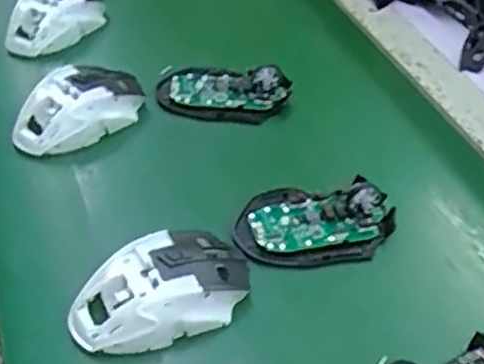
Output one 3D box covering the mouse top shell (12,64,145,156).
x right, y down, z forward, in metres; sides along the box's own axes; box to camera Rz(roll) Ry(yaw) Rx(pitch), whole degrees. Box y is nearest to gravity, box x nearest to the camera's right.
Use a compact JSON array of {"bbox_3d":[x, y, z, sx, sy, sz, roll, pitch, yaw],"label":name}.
[{"bbox_3d":[-0.138,-0.063,0.583,0.116,0.042,0.061,-28,53,-30],"label":"mouse top shell"}]

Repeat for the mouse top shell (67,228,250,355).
[{"bbox_3d":[-0.053,0.069,0.446,0.118,0.040,0.065,-14,47,-20],"label":"mouse top shell"}]

